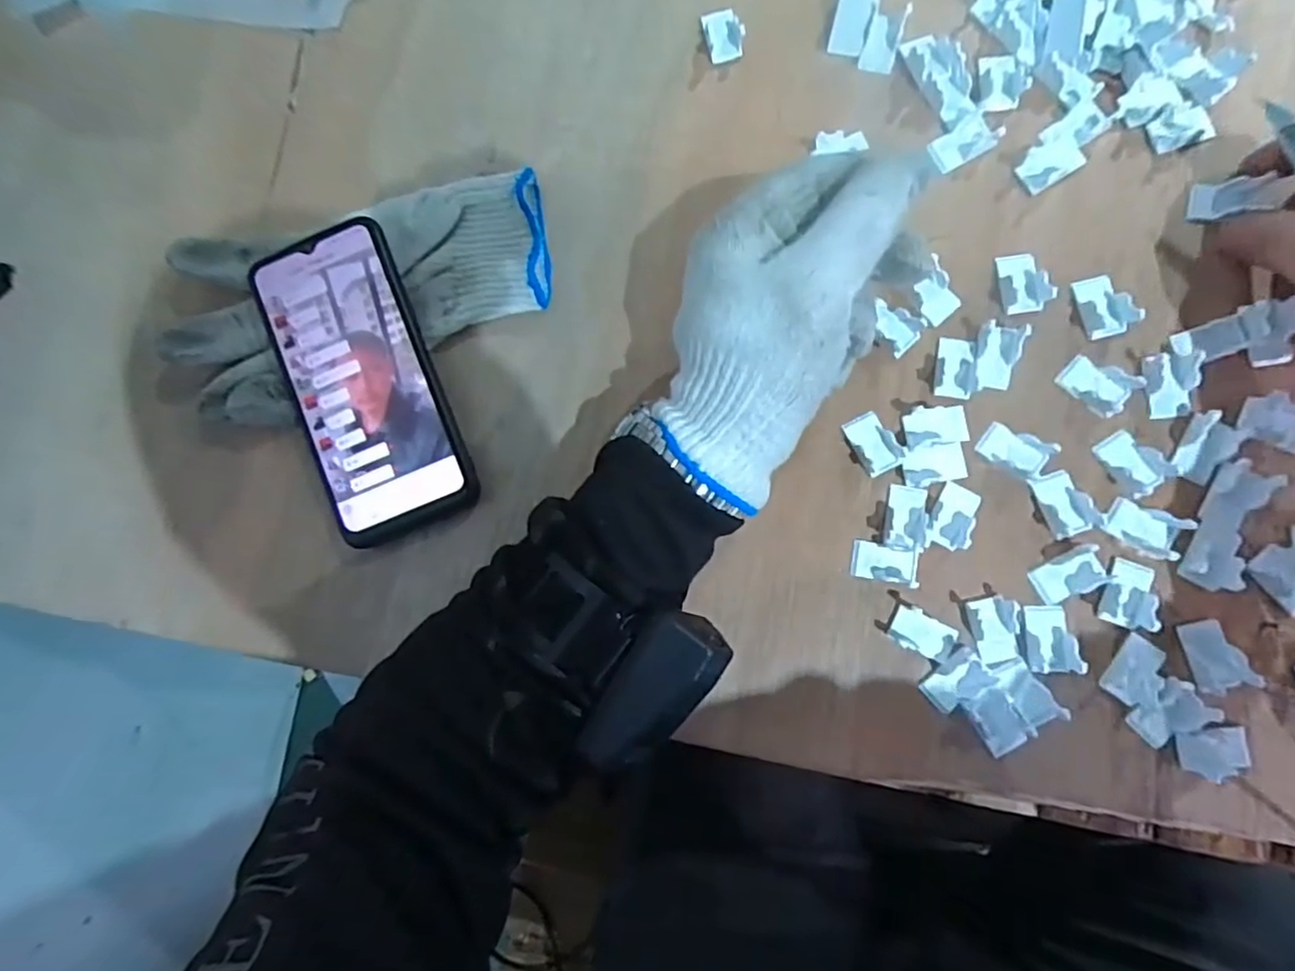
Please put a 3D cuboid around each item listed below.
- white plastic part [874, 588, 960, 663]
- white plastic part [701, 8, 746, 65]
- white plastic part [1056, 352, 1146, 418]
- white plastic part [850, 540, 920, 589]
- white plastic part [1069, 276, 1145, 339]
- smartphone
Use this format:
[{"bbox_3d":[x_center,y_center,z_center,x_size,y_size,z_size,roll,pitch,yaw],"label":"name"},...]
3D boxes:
[{"bbox_3d":[0.129,0.069,0.306,0.036,0.004,0.020,33,89,9],"label":"white plastic part"},{"bbox_3d":[0.042,-0.245,0.347,0.021,0.004,0.030,-15,83,5],"label":"white plastic part"},{"bbox_3d":[0.217,-0.050,0.306,0.031,0.010,0.023,43,90,9],"label":"white plastic part"},{"bbox_3d":[0.115,0.037,0.306,0.031,0.013,0.018,10,85,7],"label":"white plastic part"},{"bbox_3d":[0.221,-0.088,0.308,0.022,0.013,0.031,-19,82,4],"label":"white plastic part"},{"bbox_3d":[-0.150,-0.056,0.335,0.075,0.009,0.166,-22,85,2],"label":"smartphone"}]

